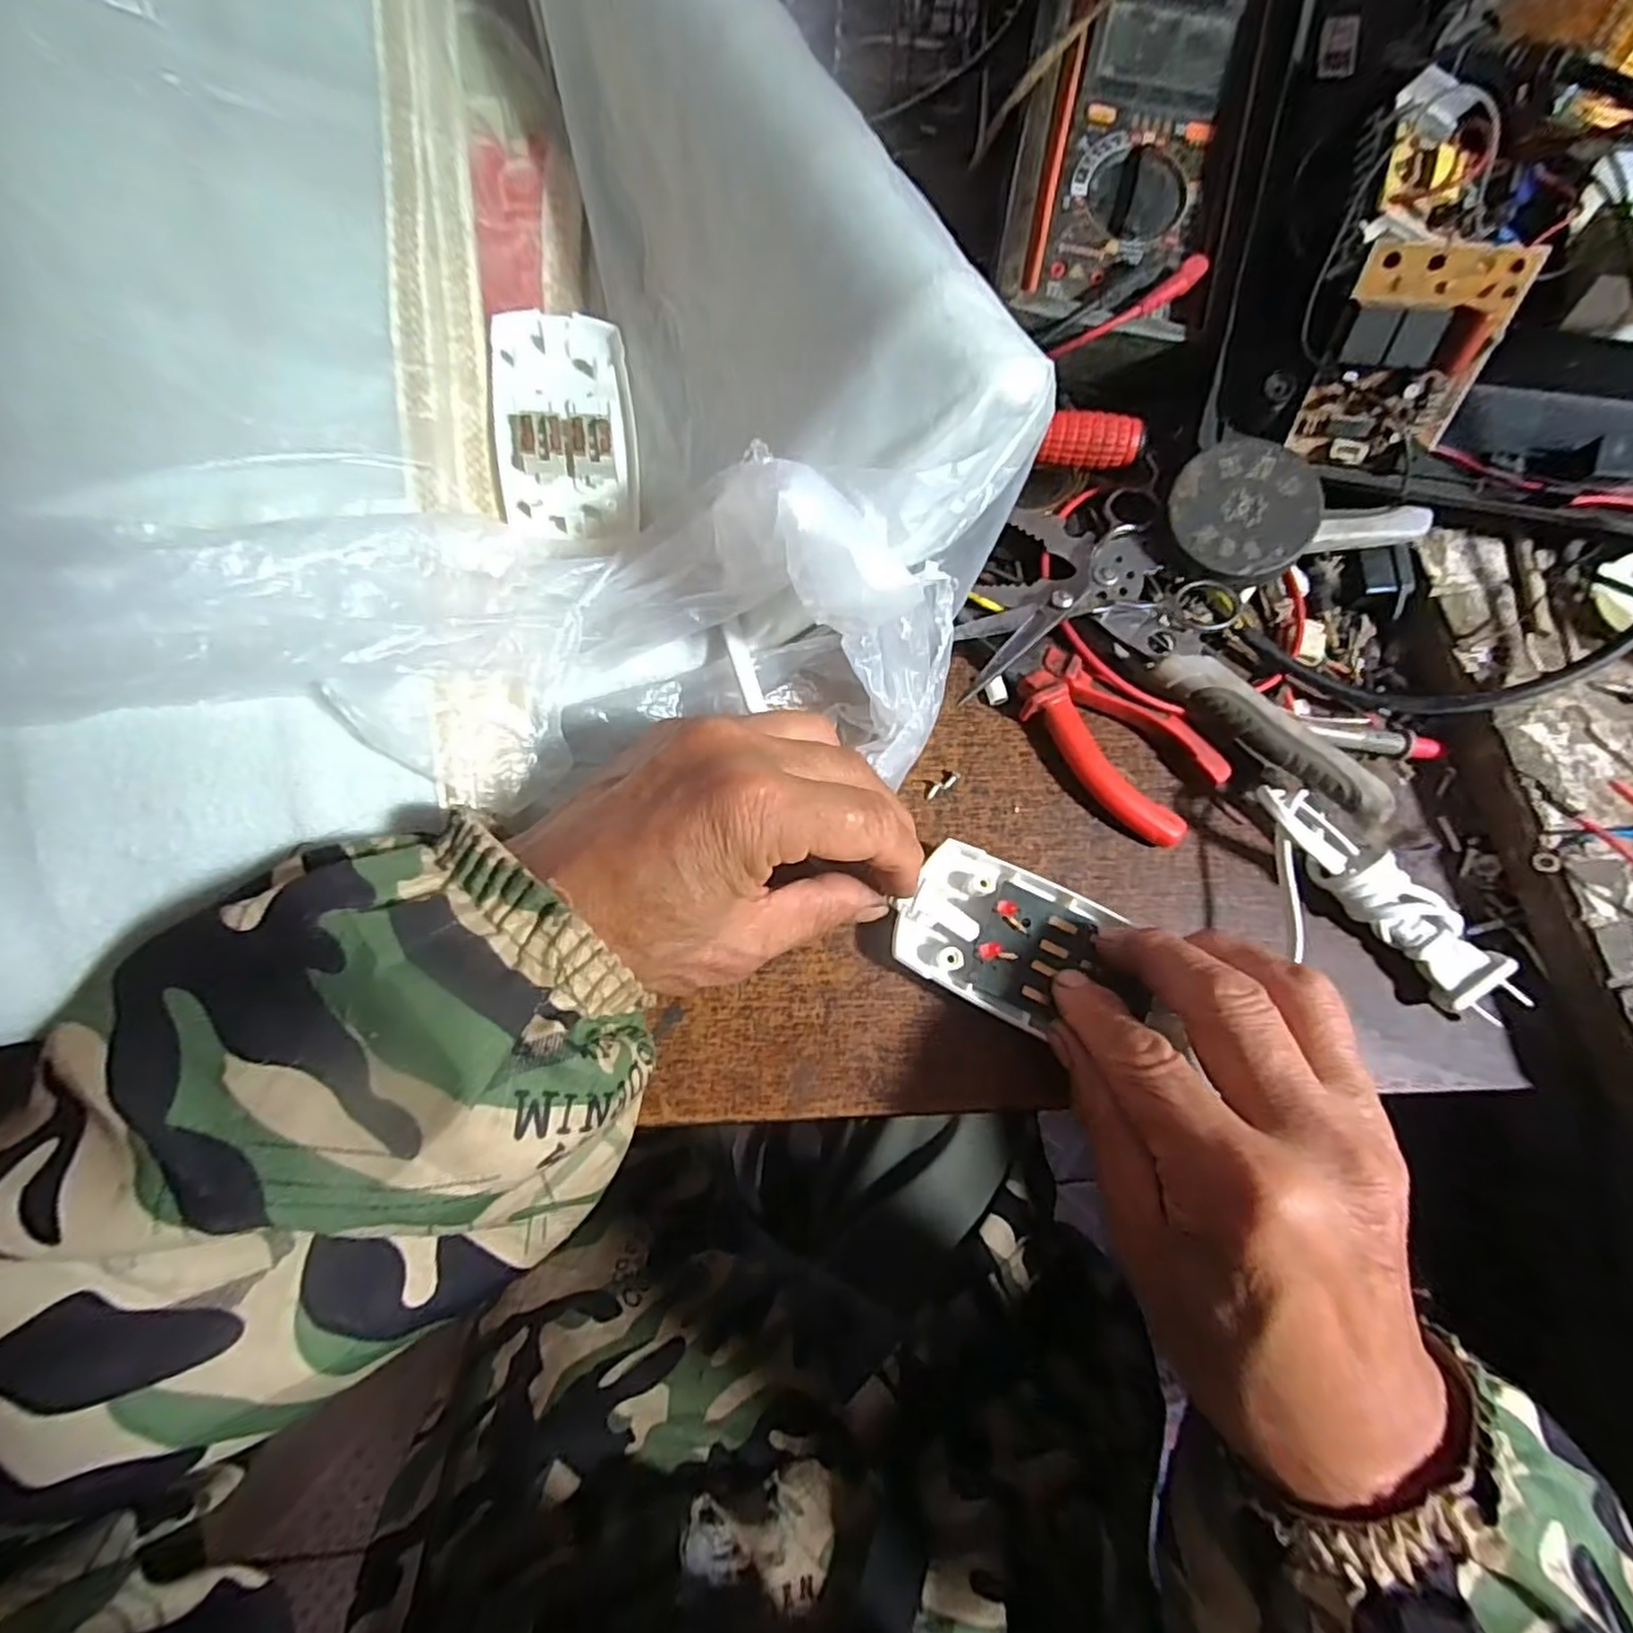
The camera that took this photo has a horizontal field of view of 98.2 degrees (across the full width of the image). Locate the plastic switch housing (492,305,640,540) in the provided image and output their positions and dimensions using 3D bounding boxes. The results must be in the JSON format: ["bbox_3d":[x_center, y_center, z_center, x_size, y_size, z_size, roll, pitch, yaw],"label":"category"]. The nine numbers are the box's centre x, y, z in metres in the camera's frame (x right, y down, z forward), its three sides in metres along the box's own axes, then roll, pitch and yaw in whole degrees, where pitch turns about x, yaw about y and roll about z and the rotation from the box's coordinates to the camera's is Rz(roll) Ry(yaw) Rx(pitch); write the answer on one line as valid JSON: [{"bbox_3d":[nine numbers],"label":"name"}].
[{"bbox_3d":[-0.104,-0.164,0.295,0.054,0.024,0.107,-8,70,-4],"label":"plastic switch housing"}]

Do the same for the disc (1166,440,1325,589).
[{"bbox_3d":[0.176,-0.126,0.292,0.057,0.007,0.054,-1,84,12],"label":"disc"}]

